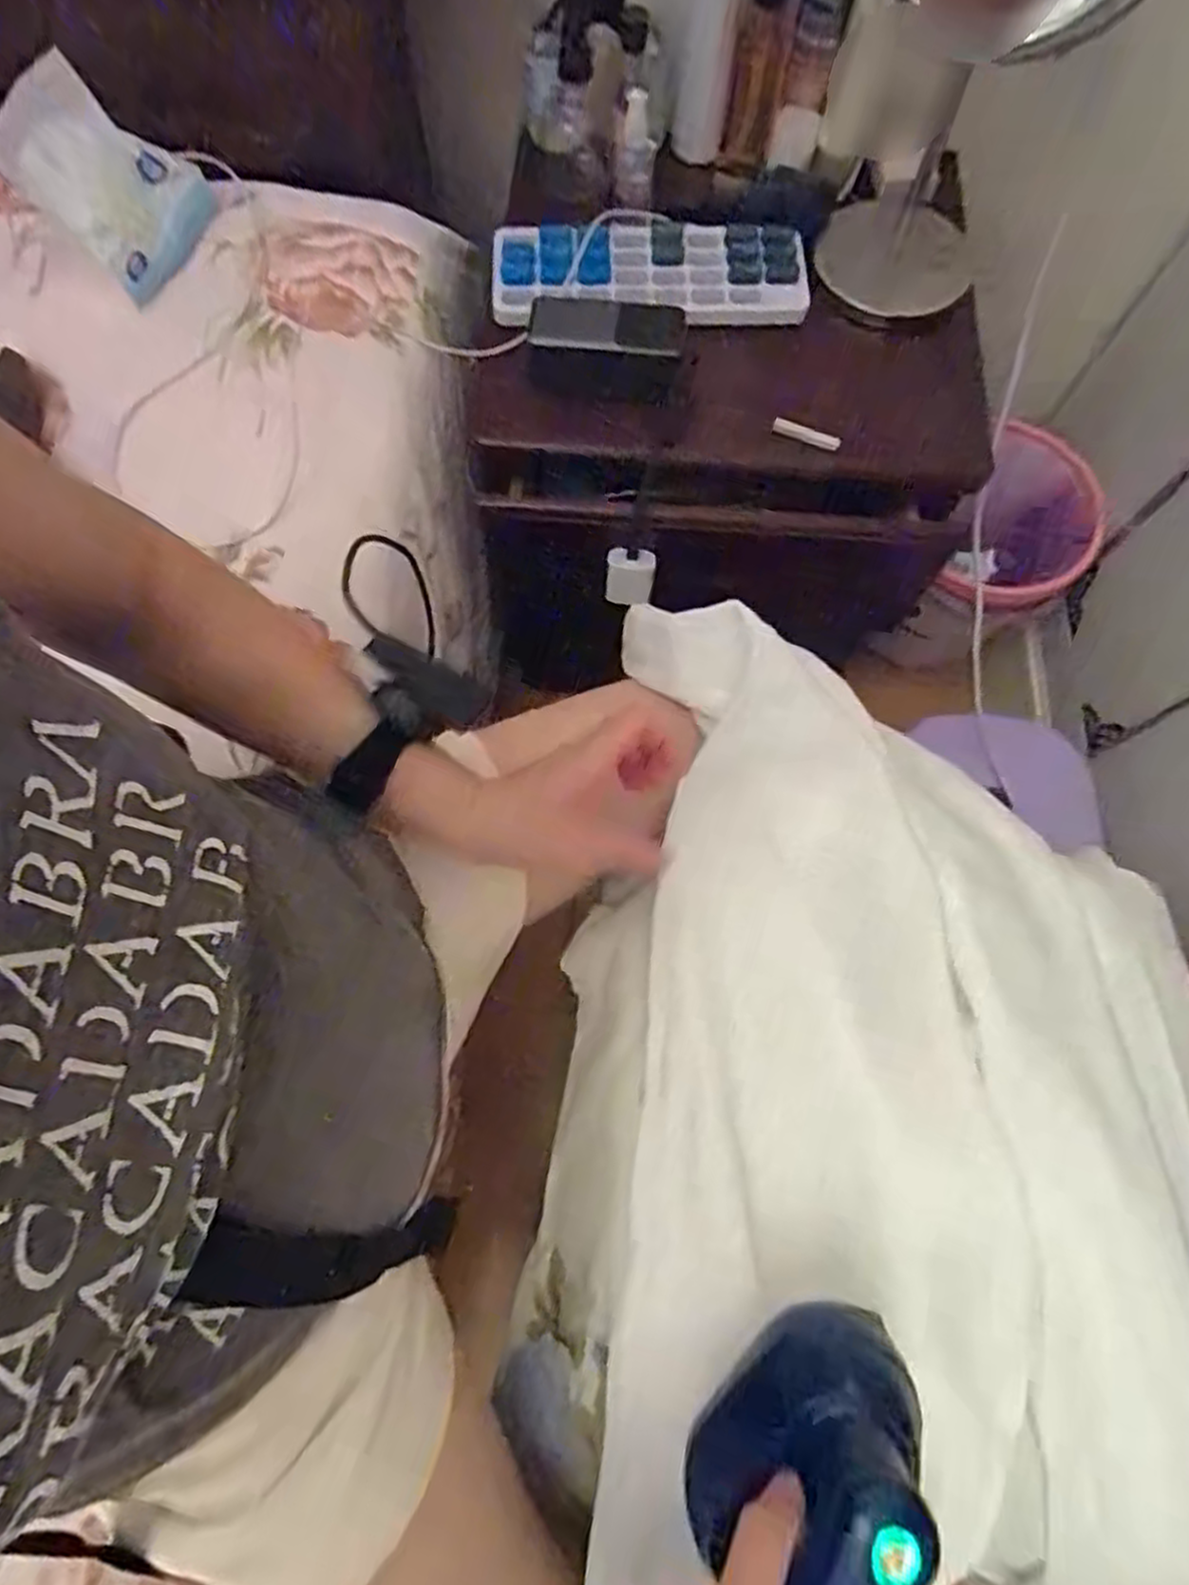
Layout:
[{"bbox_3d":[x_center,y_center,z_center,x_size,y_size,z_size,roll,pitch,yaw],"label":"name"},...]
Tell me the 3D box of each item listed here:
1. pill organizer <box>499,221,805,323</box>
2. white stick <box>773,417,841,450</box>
[{"bbox_3d":[0.047,-0.463,0.663,0.269,0.020,0.105,-2,72,-1],"label":"pill organizer"},{"bbox_3d":[0.180,-0.305,0.636,0.058,0.009,0.009,18,73,5],"label":"white stick"}]

